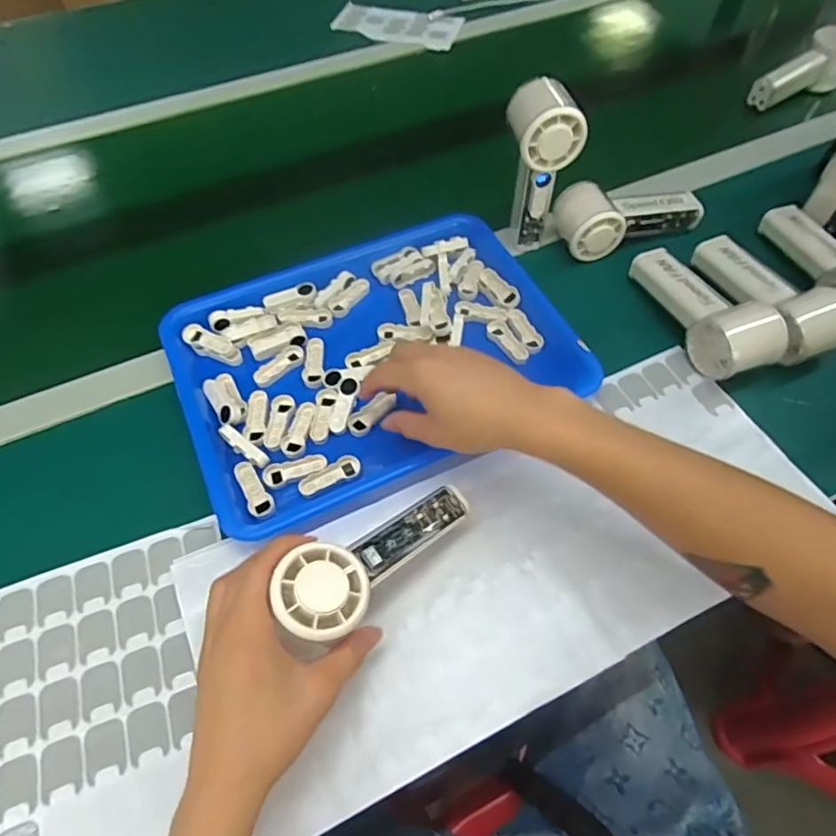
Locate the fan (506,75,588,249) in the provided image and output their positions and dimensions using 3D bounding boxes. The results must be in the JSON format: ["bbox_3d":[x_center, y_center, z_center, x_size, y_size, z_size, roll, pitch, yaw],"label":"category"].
[{"bbox_3d":[0.114,-0.241,0.537,0.051,0.133,0.061,-11,57,-6],"label":"fan"}]

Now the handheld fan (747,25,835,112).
[{"bbox_3d":[0.500,-0.450,0.725,0.138,0.068,0.056,-33,62,-18],"label":"handheld fan"}]

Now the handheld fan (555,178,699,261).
[{"bbox_3d":[0.220,-0.214,0.585,0.150,0.049,0.067,-14,58,-7],"label":"handheld fan"}]

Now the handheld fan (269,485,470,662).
[{"bbox_3d":[-0.025,0.091,0.366,0.051,0.033,0.151,41,41,24],"label":"handheld fan"}]

